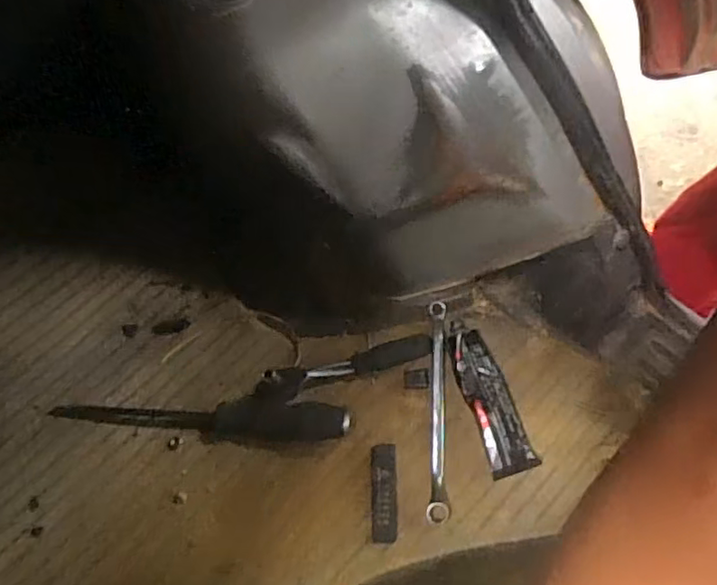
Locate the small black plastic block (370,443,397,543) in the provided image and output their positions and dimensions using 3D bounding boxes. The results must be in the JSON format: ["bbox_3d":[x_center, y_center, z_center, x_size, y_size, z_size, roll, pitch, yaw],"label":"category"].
[{"bbox_3d":[0.021,0.170,0.511,0.021,0.004,0.078,0,70,1],"label":"small black plastic block"}]

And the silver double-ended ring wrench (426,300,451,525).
[{"bbox_3d":[0.070,0.100,0.531,0.018,0.016,0.192,2,70,2],"label":"silver double-ended ring wrench"}]

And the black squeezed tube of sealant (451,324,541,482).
[{"bbox_3d":[0.113,0.092,0.530,0.037,0.027,0.135,-16,70,-5],"label":"black squeezed tube of sealant"}]

